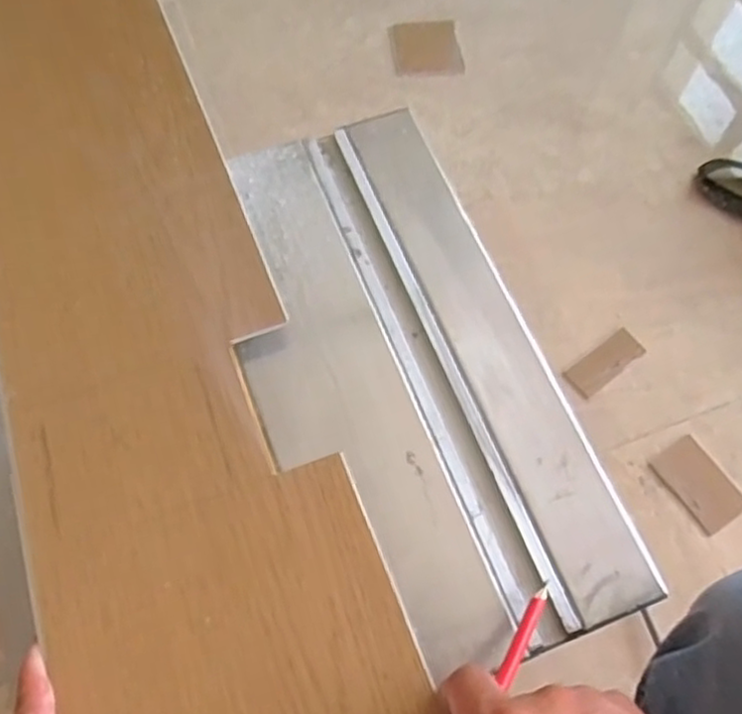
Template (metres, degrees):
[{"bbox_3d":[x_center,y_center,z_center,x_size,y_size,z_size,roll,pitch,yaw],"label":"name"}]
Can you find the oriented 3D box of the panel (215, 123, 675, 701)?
[{"bbox_3d":[0.017,0.003,0.462,0.184,0.007,0.380,-20,69,-9],"label":"panel"}]

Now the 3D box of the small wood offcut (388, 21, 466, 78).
[{"bbox_3d":[0.075,-0.418,0.946,0.094,0.011,0.092,-4,67,-3],"label":"small wood offcut"}]

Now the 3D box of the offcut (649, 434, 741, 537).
[{"bbox_3d":[0.334,0.129,0.706,0.057,0.004,0.088,-30,71,-13],"label":"offcut"}]

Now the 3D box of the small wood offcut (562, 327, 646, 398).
[{"bbox_3d":[0.258,0.006,0.763,0.090,0.009,0.038,-34,72,-15],"label":"small wood offcut"}]

